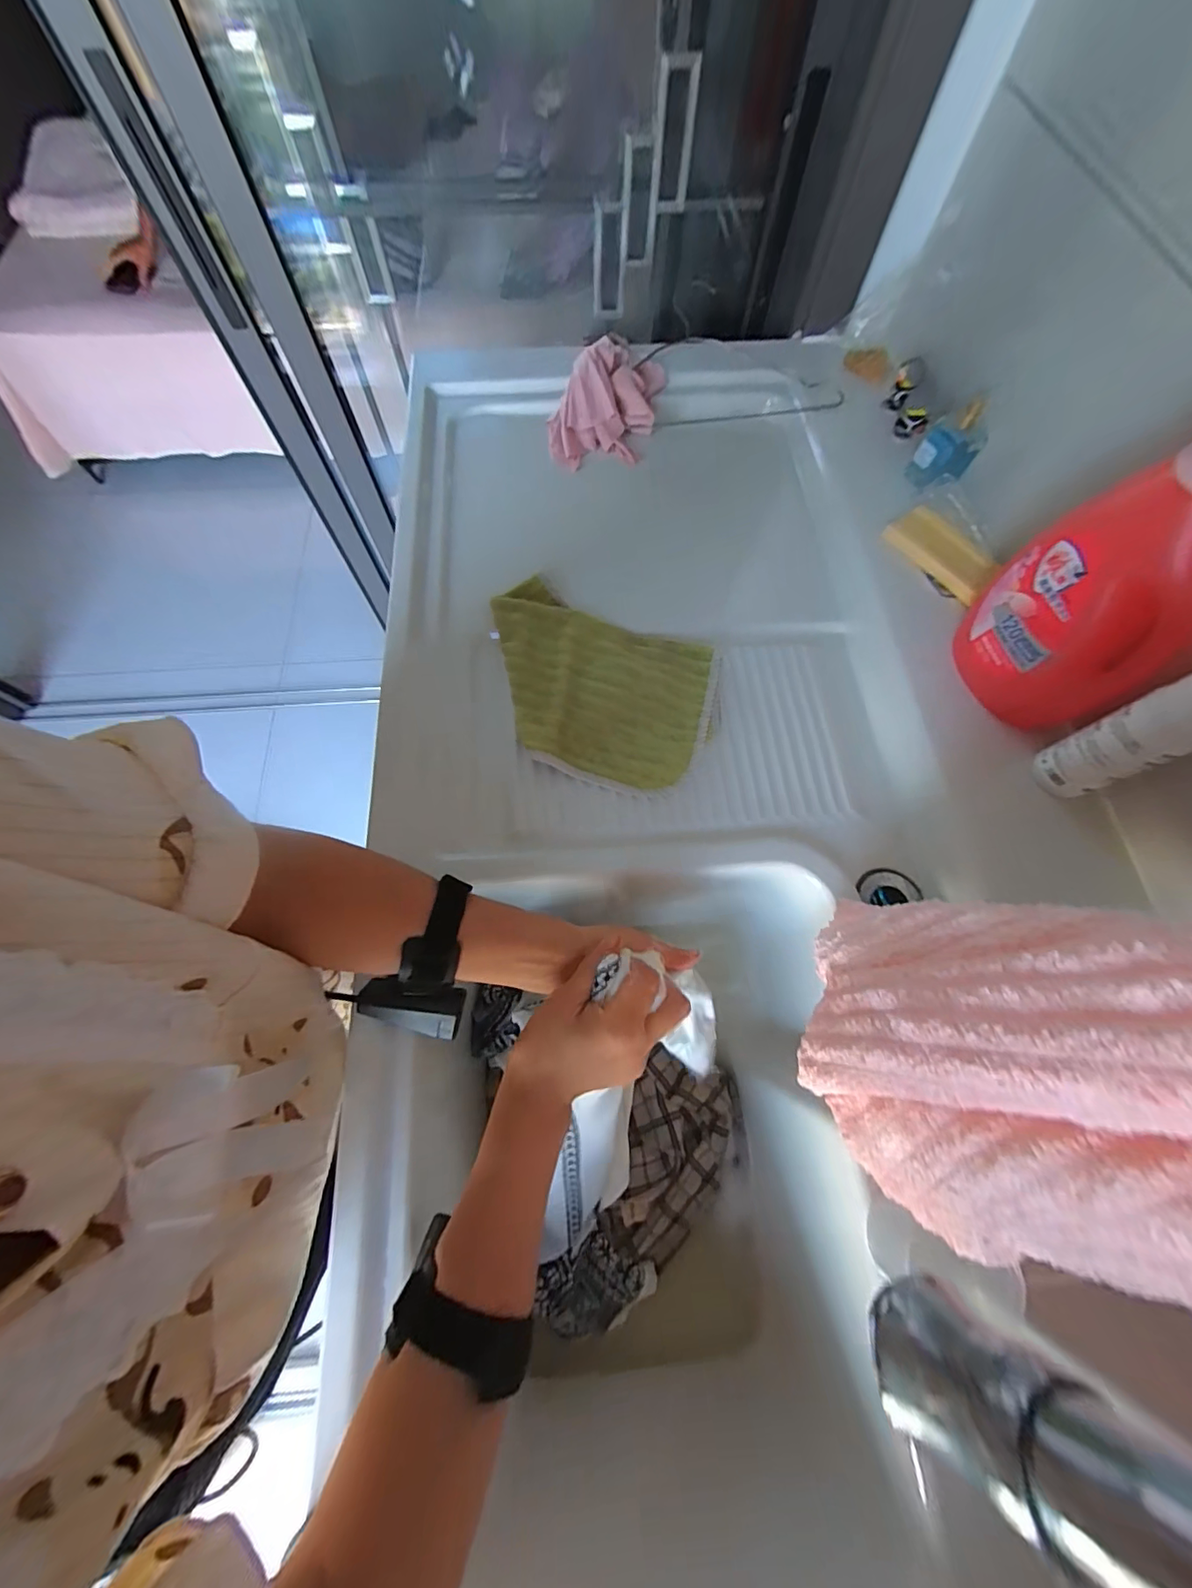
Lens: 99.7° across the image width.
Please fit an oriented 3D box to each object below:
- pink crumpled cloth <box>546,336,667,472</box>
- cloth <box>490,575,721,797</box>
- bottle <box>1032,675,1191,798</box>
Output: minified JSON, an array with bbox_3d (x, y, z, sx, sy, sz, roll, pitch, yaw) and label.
[{"bbox_3d":[0.014,-0.492,0.634,0.120,0.072,0.162,21,72,6],"label":"pink crumpled cloth"},{"bbox_3d":[-0.005,-0.105,0.493,0.239,0.015,0.180,21,72,6],"label":"cloth"},{"bbox_3d":[0.407,-0.039,0.385,0.039,0.130,0.047,-21,72,-8],"label":"bottle"}]

